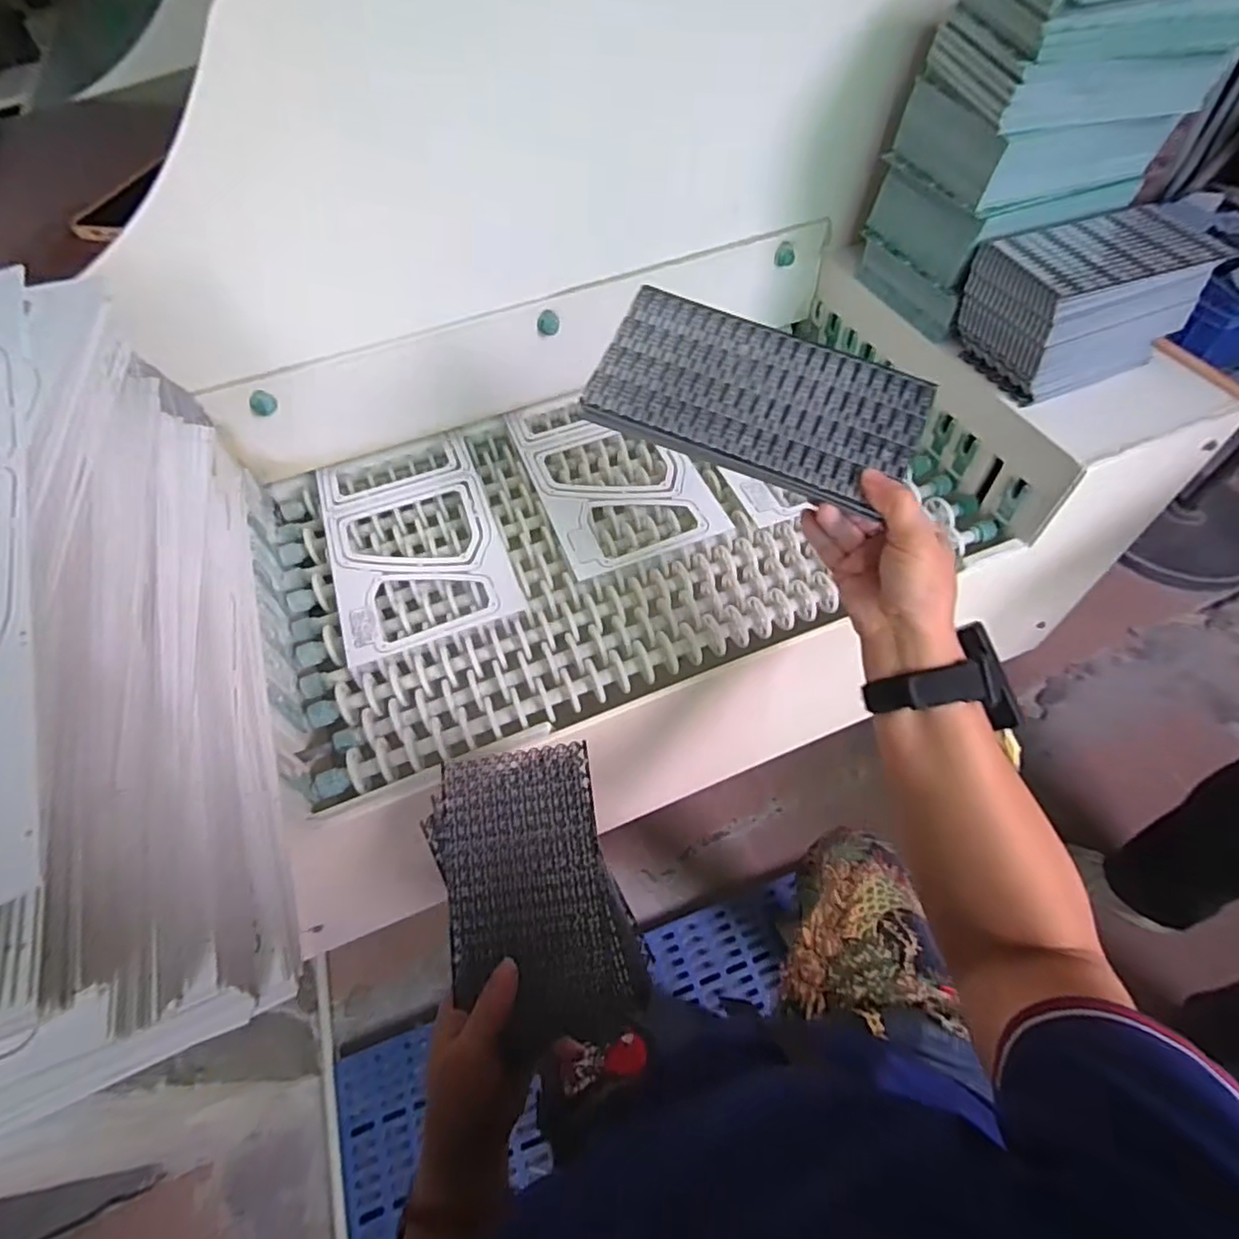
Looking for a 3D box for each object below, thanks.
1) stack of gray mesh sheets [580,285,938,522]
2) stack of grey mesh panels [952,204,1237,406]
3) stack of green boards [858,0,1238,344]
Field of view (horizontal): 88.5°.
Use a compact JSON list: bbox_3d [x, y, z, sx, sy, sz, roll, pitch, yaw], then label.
[{"bbox_3d":[0.093,-0.151,0.434,0.213,0.009,0.110,23,75,8],"label":"stack of gray mesh sheets"},{"bbox_3d":[0.417,-0.288,0.578,0.177,0.098,0.112,-18,57,-8],"label":"stack of grey mesh panels"},{"bbox_3d":[0.369,-0.428,0.579,0.186,0.248,0.157,-13,56,-5],"label":"stack of green boards"}]

